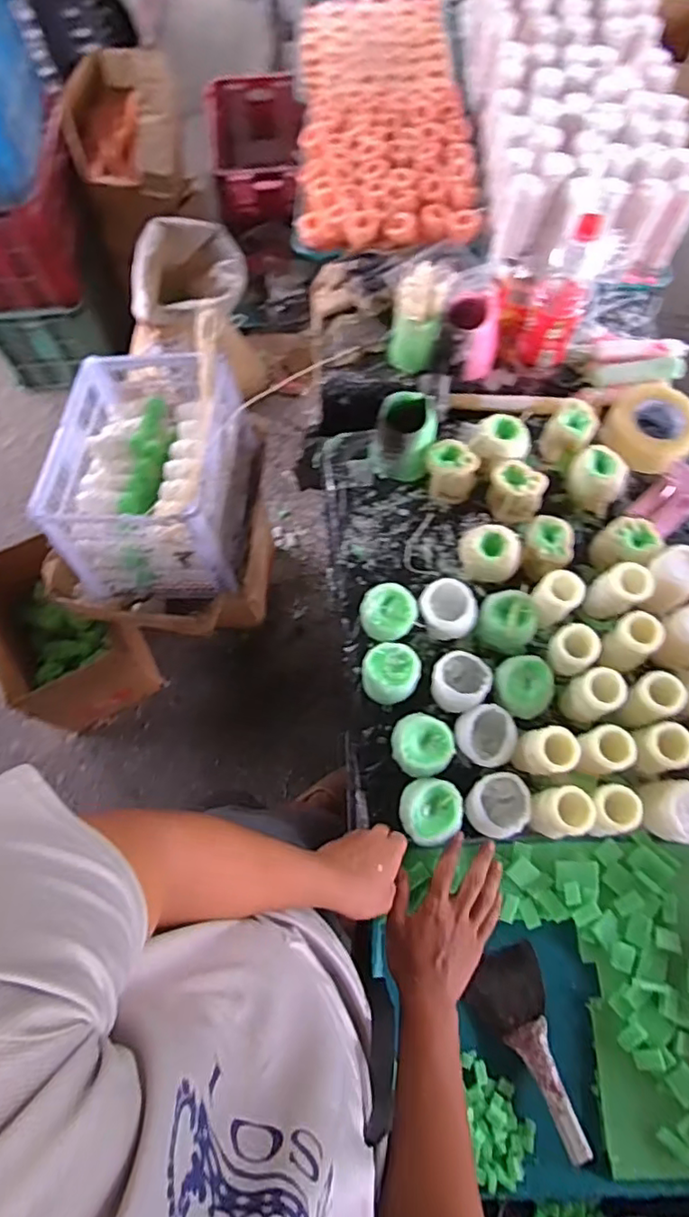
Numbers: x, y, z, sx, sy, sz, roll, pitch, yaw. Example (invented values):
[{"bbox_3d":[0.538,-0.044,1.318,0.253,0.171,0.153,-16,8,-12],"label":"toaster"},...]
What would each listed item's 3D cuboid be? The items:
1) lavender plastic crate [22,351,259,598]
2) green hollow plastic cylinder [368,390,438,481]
[{"bbox_3d":[-0.356,-0.260,1.143,0.309,0.234,0.420,4,69,2],"label":"lavender plastic crate"},{"bbox_3d":[0.088,-0.259,0.905,0.091,0.092,0.095,6,69,3],"label":"green hollow plastic cylinder"}]

